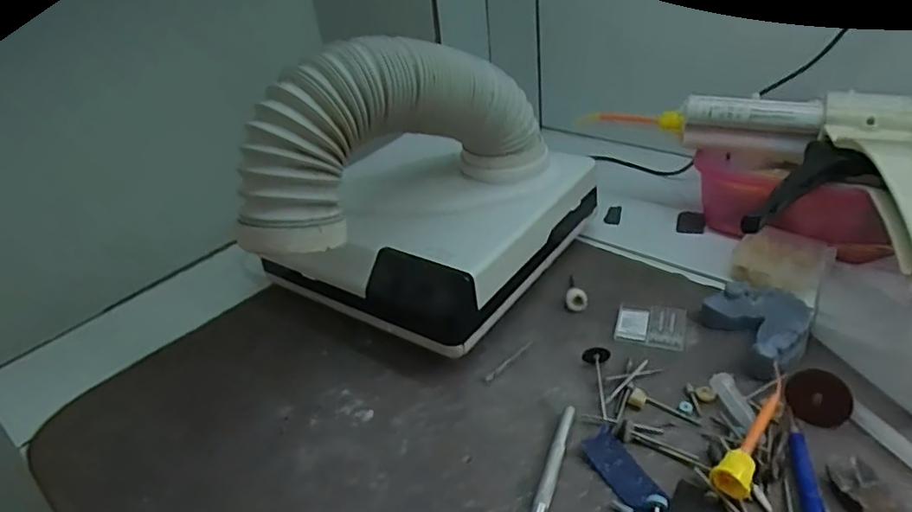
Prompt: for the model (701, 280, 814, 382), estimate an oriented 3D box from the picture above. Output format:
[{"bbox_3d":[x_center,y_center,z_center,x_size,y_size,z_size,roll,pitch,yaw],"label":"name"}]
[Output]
[{"bbox_3d":[0.200,0.044,0.378,0.054,0.025,0.064,-13,35,-9],"label":"model"}]

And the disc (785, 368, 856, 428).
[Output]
[{"bbox_3d":[0.197,0.077,0.319,0.030,0.030,0.004,14,10,26],"label":"disc"}]

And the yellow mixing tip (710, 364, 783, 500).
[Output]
[{"bbox_3d":[0.161,0.092,0.316,0.017,0.016,0.089,20,43,34],"label":"yellow mixing tip"}]

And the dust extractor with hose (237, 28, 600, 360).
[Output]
[{"bbox_3d":[-0.014,-0.047,0.399,0.125,0.188,0.250,20,43,34],"label":"dust extractor with hose"}]

